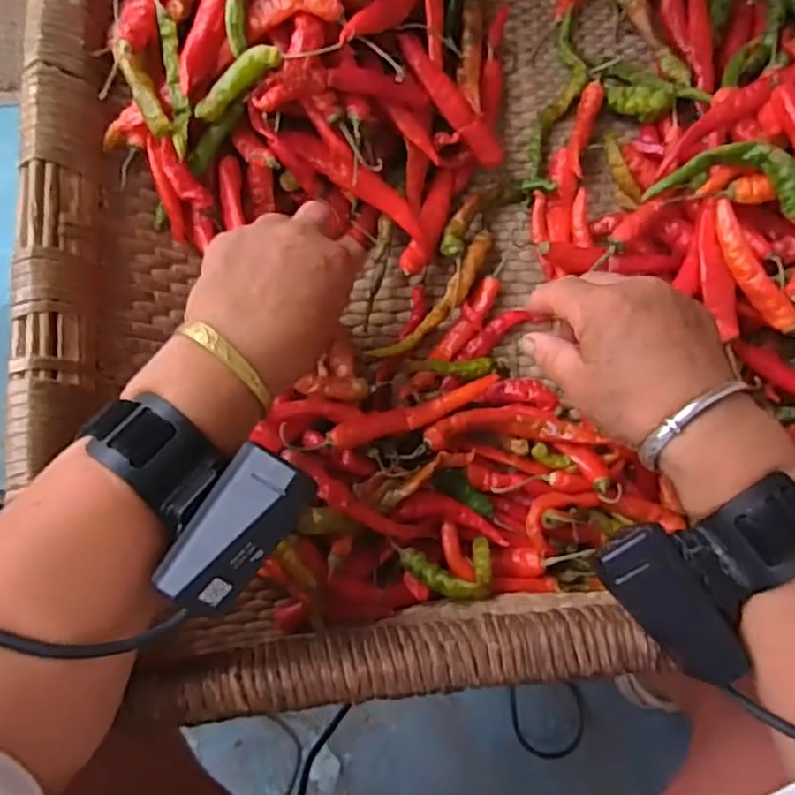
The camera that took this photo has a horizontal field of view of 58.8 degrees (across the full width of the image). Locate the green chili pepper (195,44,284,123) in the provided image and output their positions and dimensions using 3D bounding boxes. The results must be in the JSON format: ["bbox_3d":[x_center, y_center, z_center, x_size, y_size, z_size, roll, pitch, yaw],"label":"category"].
[{"bbox_3d":[-0.090,-0.176,0.393,0.057,0.008,0.015,-38,83,9],"label":"green chili pepper"}]

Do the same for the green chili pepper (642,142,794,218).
[{"bbox_3d":[0.194,-0.129,0.415,0.088,0.022,0.031,15,78,33],"label":"green chili pepper"}]

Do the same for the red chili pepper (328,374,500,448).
[{"bbox_3d":[0.012,0.009,0.420,0.106,0.019,0.016,-19,81,-5],"label":"red chili pepper"}]

